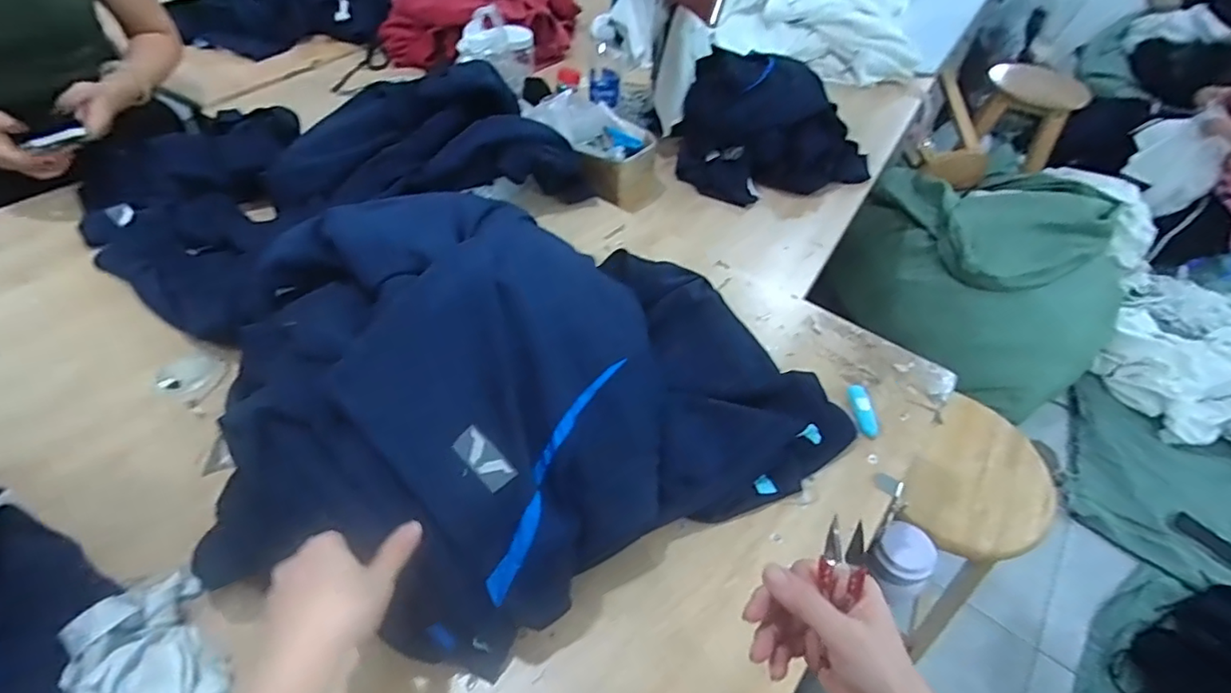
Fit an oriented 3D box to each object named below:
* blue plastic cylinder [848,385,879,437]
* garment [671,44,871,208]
[{"bbox_3d":[0.287,0.073,0.677,0.021,0.018,0.069,0,48,-5],"label":"blue plastic cylinder"},{"bbox_3d":[0.293,-0.410,1.084,0.350,0.173,0.228,-11,50,-15],"label":"garment"}]

